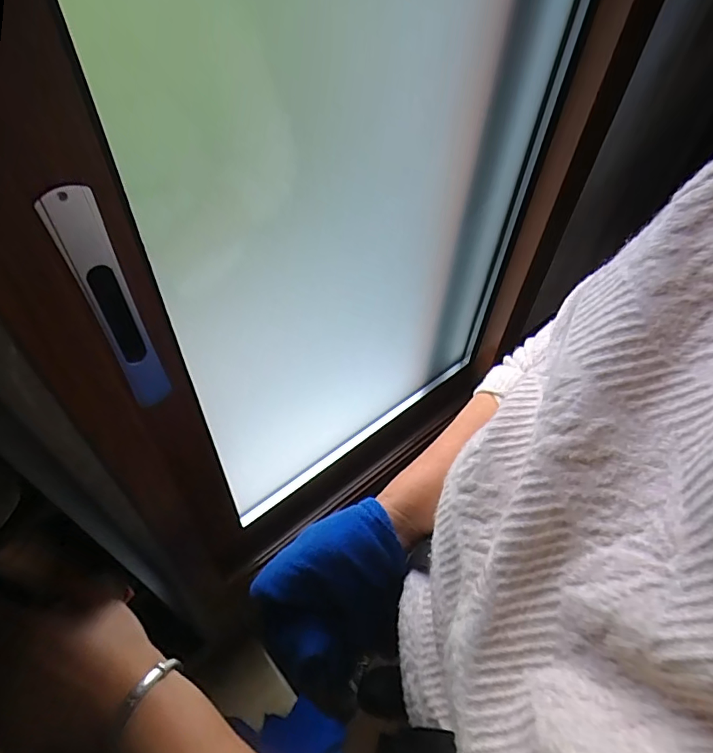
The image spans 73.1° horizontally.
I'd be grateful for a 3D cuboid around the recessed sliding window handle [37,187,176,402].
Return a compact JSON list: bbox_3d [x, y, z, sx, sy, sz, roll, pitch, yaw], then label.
[{"bbox_3d":[-0.170,-0.043,0.345,0.012,0.192,0.028,26,55,18],"label":"recessed sliding window handle"}]

